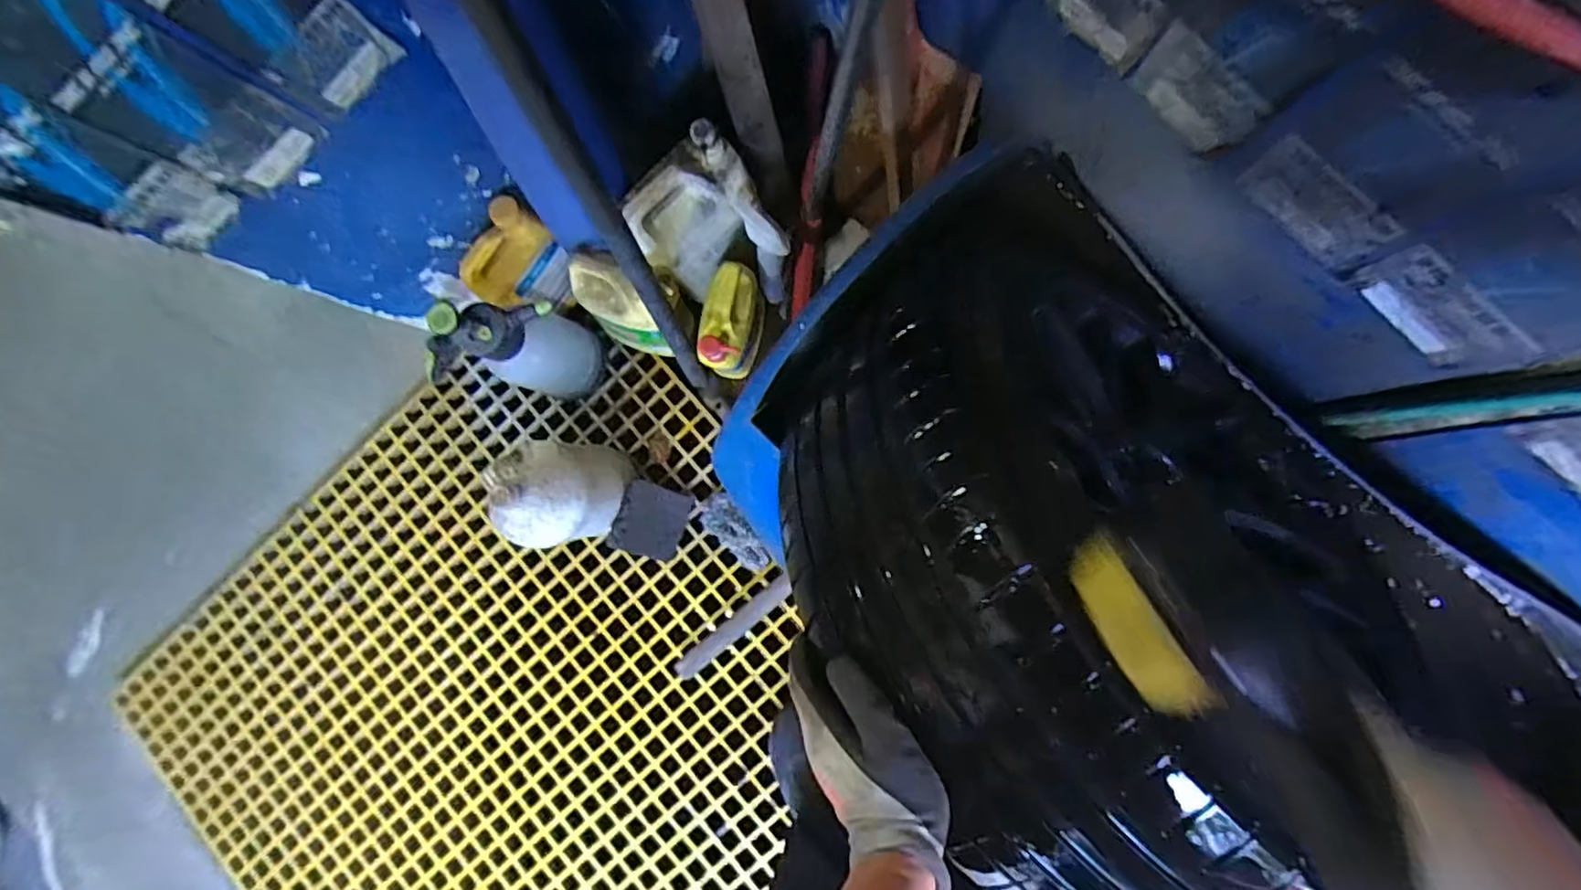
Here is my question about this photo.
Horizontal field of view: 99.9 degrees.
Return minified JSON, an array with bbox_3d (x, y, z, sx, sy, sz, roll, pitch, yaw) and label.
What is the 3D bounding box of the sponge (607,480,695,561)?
[{"bbox_3d":[-0.220,0.121,1.059,0.120,0.026,0.112,23,80,-34],"label":"sponge"}]

